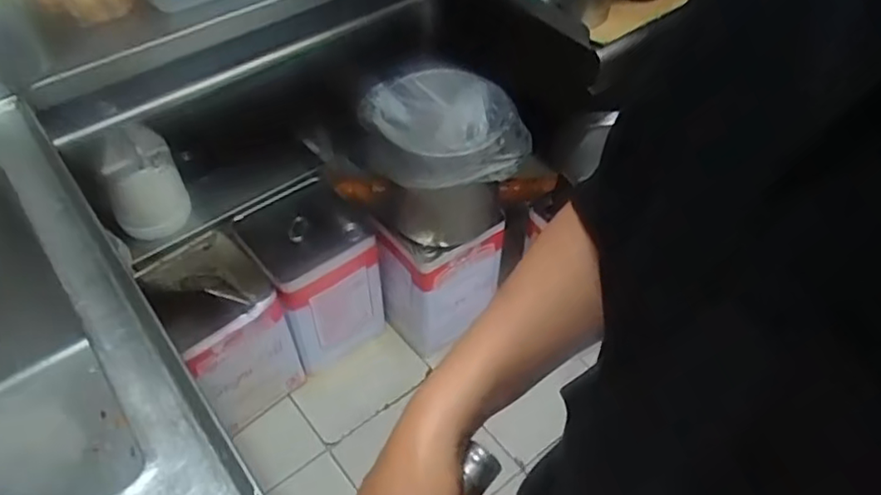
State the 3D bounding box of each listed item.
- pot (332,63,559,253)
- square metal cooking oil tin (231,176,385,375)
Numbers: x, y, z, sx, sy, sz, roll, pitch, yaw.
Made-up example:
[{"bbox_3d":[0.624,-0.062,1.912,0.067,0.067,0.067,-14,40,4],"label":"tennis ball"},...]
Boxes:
[{"bbox_3d":[0.004,-0.173,1.292,0.261,0.251,0.271,-25,52,-20],"label":"pot"},{"bbox_3d":[-0.286,0.051,1.461,0.229,0.290,0.260,-28,53,-22],"label":"square metal cooking oil tin"}]

